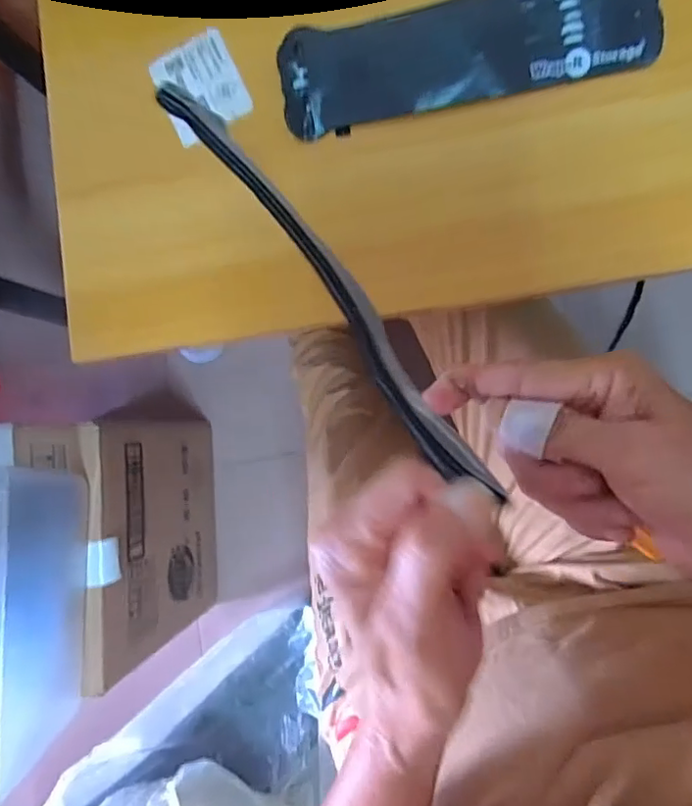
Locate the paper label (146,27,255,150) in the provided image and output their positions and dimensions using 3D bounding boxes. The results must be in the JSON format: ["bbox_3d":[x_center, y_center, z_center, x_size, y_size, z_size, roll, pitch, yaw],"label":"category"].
[{"bbox_3d":[-0.088,-0.191,0.339,0.049,0.006,0.061,-25,86,8],"label":"paper label"}]

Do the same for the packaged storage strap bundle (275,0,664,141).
[{"bbox_3d":[0.063,-0.197,0.311,0.199,0.022,0.062,-7,88,9],"label":"packaged storage strap bundle"}]

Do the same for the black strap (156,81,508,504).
[{"bbox_3d":[-0.009,-0.044,0.197,0.014,0.013,0.183,-37,81,7],"label":"black strap"}]

